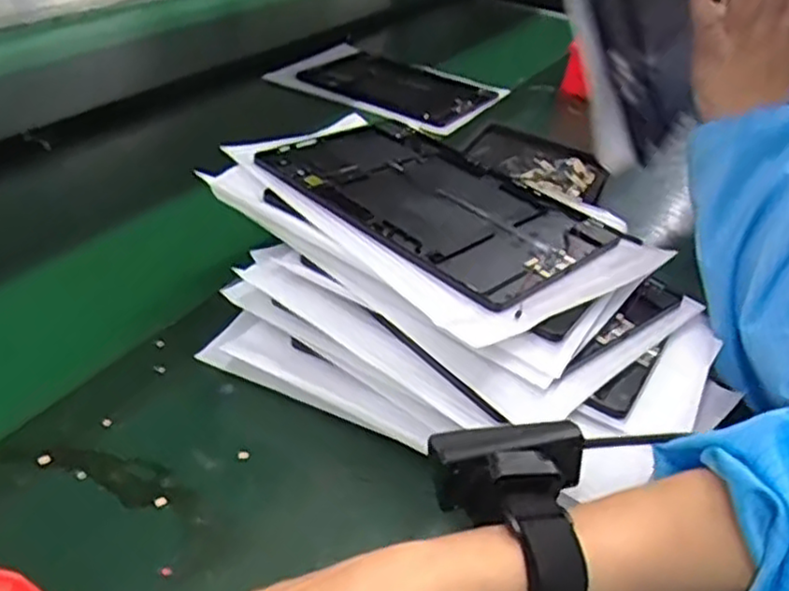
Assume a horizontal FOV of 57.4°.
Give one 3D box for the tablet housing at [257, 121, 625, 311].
[{"bbox_3d":[0.026,-0.076,0.537,0.244,0.011,0.157,33,43,33],"label":"tablet housing"}]

